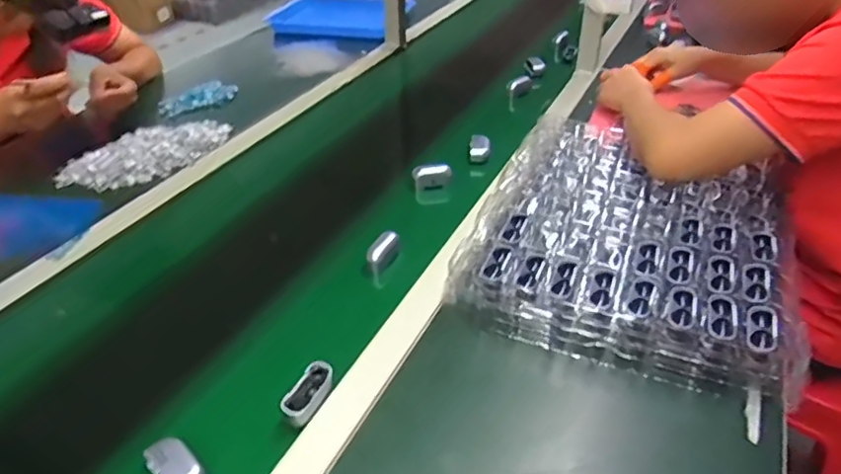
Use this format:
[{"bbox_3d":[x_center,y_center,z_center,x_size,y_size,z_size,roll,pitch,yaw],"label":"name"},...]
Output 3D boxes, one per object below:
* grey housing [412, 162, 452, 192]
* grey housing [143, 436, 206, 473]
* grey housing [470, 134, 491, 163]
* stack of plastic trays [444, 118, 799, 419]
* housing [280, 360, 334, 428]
[{"bbox_3d":[0.018,-0.089,0.892,0.053,0.033,0.022,-11,38,-12],"label":"grey housing"},{"bbox_3d":[-0.206,0.194,0.510,0.054,0.025,0.031,30,47,35],"label":"grey housing"},{"bbox_3d":[0.095,-0.139,0.964,0.033,0.030,0.044,1,37,4],"label":"grey housing"},{"bbox_3d":[0.263,-0.020,0.764,0.344,0.056,0.457,12,39,18],"label":"stack of plastic trays"},{"bbox_3d":[-0.103,0.145,0.567,0.028,0.017,0.062,17,41,23],"label":"housing"}]

